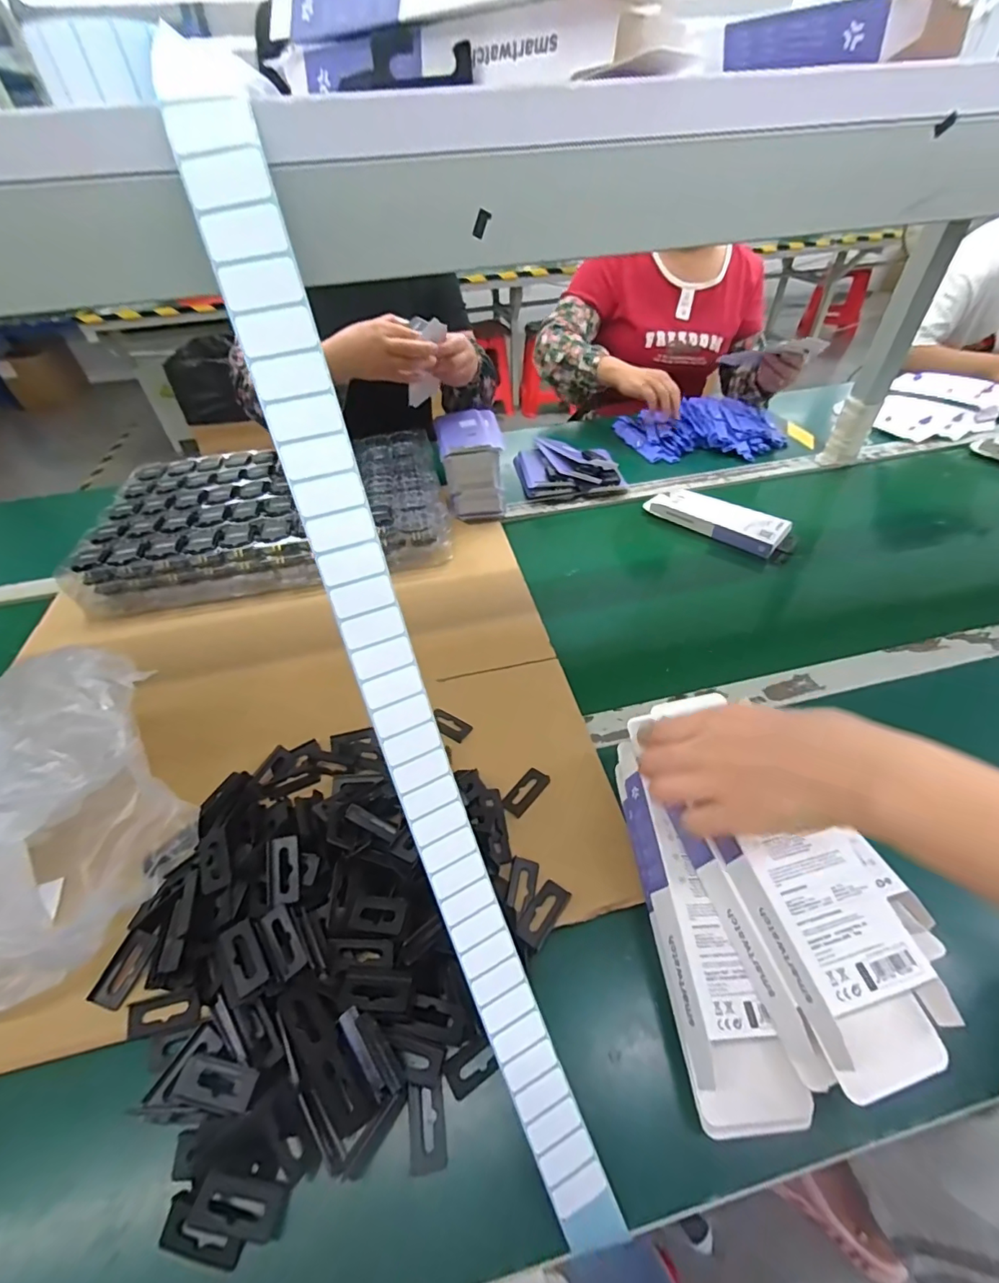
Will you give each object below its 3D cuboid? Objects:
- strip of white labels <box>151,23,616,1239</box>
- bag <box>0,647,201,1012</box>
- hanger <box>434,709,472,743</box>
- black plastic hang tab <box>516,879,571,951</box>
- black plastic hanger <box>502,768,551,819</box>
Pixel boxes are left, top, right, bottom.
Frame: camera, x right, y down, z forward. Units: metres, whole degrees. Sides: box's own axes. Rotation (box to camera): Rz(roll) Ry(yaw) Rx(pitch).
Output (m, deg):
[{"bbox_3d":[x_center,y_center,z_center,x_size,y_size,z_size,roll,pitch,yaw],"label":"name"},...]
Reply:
[{"bbox_3d":[-0.036,0.056,0.246,0.038,0.563,0.059,-20,12,-15],"label":"strip of white labels"},{"bbox_3d":[-0.364,0.136,0.347,0.195,0.161,0.196,2,46,6],"label":"bag"},{"bbox_3d":[-0.052,0.085,0.500,0.046,0.006,0.024,24,52,24],"label":"hanger"},{"bbox_3d":[0.034,0.210,0.377,0.022,0.010,0.047,28,54,27],"label":"black plastic hang tab"},{"bbox_3d":[0.024,0.137,0.448,0.022,0.005,0.047,31,55,29],"label":"black plastic hanger"}]

